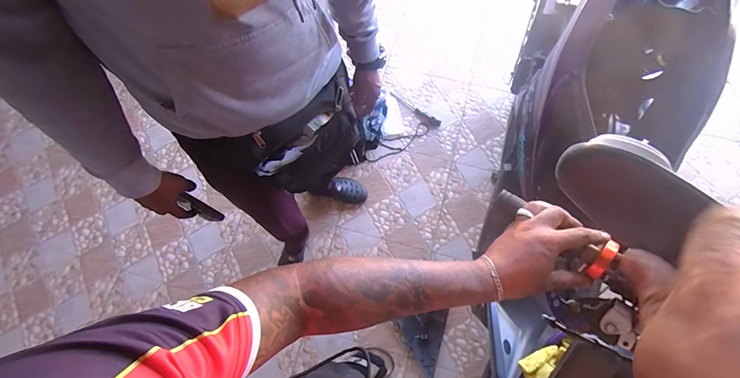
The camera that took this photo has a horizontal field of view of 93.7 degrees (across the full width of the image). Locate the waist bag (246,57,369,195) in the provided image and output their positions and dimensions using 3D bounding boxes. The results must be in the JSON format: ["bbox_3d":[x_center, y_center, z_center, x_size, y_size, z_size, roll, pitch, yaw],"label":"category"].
[{"bbox_3d":[-0.105,-0.091,0.666,0.236,0.126,0.122,-39,77,-9],"label":"waist bag"}]

